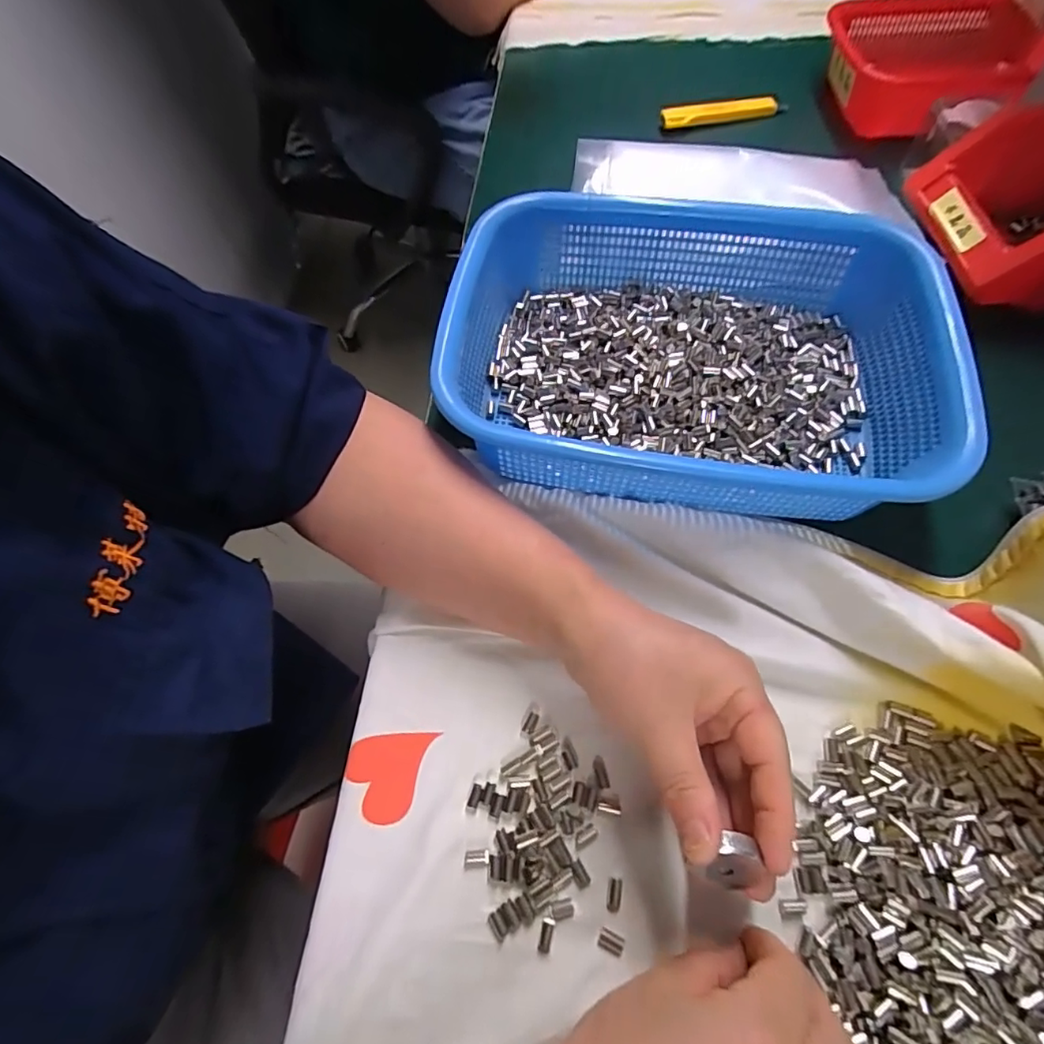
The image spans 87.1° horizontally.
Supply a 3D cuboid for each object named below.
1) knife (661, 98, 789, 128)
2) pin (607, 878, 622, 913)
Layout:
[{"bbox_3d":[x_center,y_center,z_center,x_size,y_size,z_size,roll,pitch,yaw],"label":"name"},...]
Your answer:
[{"bbox_3d":[0.195,-0.394,0.528,0.125,0.020,0.009,-9,63,-1],"label":"knife"},{"bbox_3d":[0.043,0.172,0.252,0.006,0.004,0.014,8,66,7],"label":"pin"}]

